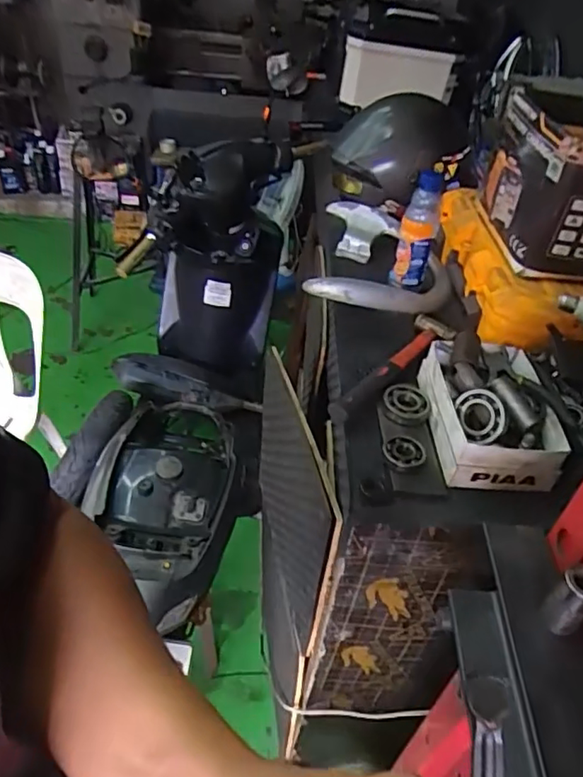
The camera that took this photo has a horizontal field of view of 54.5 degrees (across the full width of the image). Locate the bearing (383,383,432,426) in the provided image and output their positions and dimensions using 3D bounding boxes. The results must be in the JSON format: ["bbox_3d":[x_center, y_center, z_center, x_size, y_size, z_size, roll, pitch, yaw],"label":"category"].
[{"bbox_3d":[0.161,0.019,0.801,0.062,0.018,0.072,8,40,1],"label":"bearing"}]

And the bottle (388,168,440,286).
[{"bbox_3d":[0.227,-0.286,1.010,0.063,0.181,0.053,17,41,12],"label":"bottle"}]

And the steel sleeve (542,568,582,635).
[{"bbox_3d":[0.206,0.158,0.417,0.023,0.059,0.026,-25,49,-33],"label":"steel sleeve"}]

